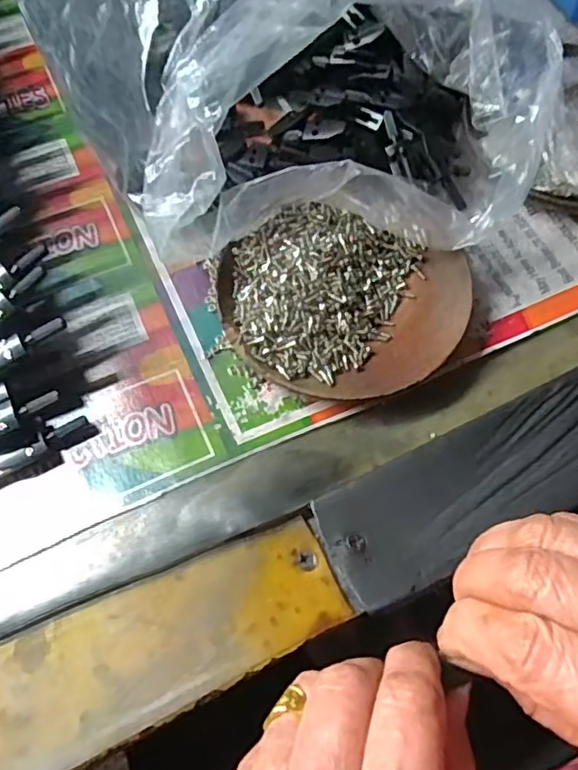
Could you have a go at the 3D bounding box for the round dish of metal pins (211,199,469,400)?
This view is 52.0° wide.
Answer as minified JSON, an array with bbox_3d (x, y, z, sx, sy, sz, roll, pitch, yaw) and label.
[{"bbox_3d":[0.022,-0.038,0.275,0.112,0.024,0.093,22,68,9],"label":"round dish of metal pins"}]

